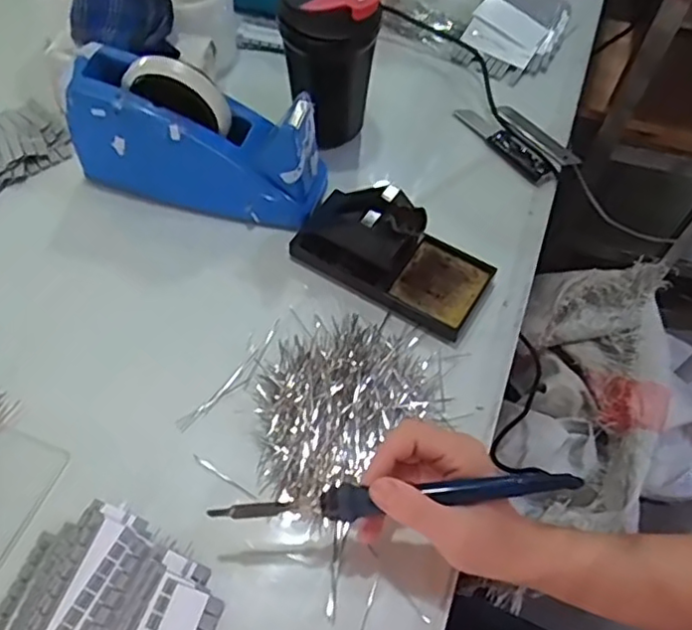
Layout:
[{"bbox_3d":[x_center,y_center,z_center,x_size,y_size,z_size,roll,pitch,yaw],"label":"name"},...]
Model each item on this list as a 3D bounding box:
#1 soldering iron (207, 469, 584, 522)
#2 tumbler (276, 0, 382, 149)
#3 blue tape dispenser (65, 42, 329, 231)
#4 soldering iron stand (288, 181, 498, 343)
[{"bbox_3d":[0.031,0.111,0.396,0.223,0.025,0.019,-6,59,1],"label":"soldering iron"},{"bbox_3d":[-0.015,-0.220,0.582,0.079,0.153,0.071,9,59,3],"label":"tumbler"},{"bbox_3d":[-0.125,-0.149,0.556,0.209,0.117,0.069,14,60,6],"label":"blue tape dispenser"},{"bbox_3d":[0.036,-0.058,0.532,0.161,0.068,0.074,28,62,14],"label":"soldering iron stand"}]

